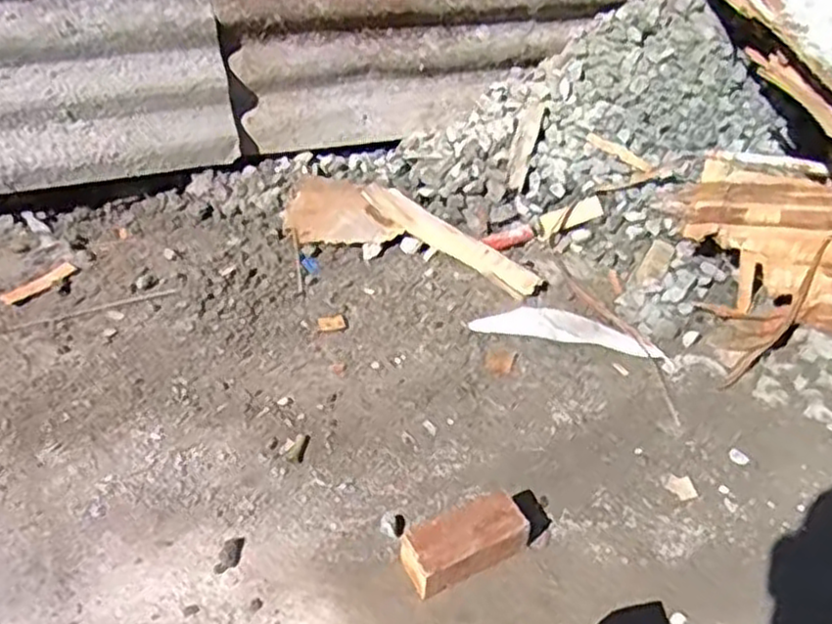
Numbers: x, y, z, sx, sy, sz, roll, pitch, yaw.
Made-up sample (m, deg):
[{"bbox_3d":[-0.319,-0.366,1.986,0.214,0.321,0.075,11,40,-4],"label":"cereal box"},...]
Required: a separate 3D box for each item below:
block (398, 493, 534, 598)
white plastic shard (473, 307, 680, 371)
[{"bbox_3d":[0.043,0.198,0.641,0.109,0.046,0.049,-13,43,-20],"label":"block"},{"bbox_3d":[0.183,0.022,0.875,0.223,0.011,0.061,14,43,12],"label":"white plastic shard"}]

